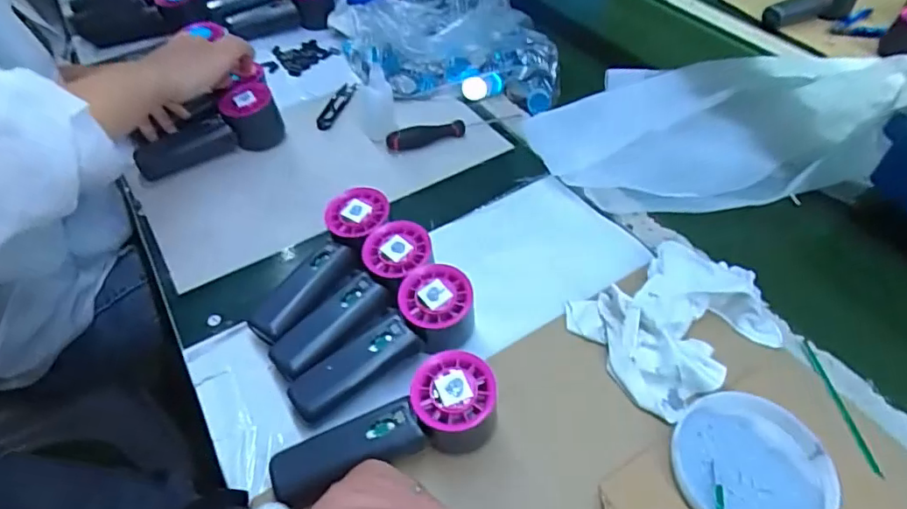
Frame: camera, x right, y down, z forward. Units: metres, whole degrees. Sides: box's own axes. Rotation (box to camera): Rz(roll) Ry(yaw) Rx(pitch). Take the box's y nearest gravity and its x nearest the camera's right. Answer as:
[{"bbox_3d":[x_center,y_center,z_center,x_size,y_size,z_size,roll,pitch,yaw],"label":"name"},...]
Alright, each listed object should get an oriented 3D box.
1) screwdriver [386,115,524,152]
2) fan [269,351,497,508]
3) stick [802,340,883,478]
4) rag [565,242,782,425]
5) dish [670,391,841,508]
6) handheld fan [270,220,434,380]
[{"bbox_3d":[0.003,-0.148,0.627,0.162,0.023,0.018,-17,51,-14],"label":"screwdriver"},{"bbox_3d":[-0.044,0.121,0.373,0.153,0.046,0.052,-21,51,-6],"label":"fan"},{"bbox_3d":[0.292,0.113,0.413,0.010,0.006,0.110,-3,49,-2],"label":"stick"},{"bbox_3d":[0.187,0.048,0.444,0.163,0.033,0.117,-25,53,-19],"label":"rag"},{"bbox_3d":[0.198,0.146,0.368,0.101,0.022,0.097,-1,49,1],"label":"dish"},{"bbox_3d":[-0.076,0.041,0.442,0.053,0.056,0.150,29,55,23],"label":"handheld fan"}]

